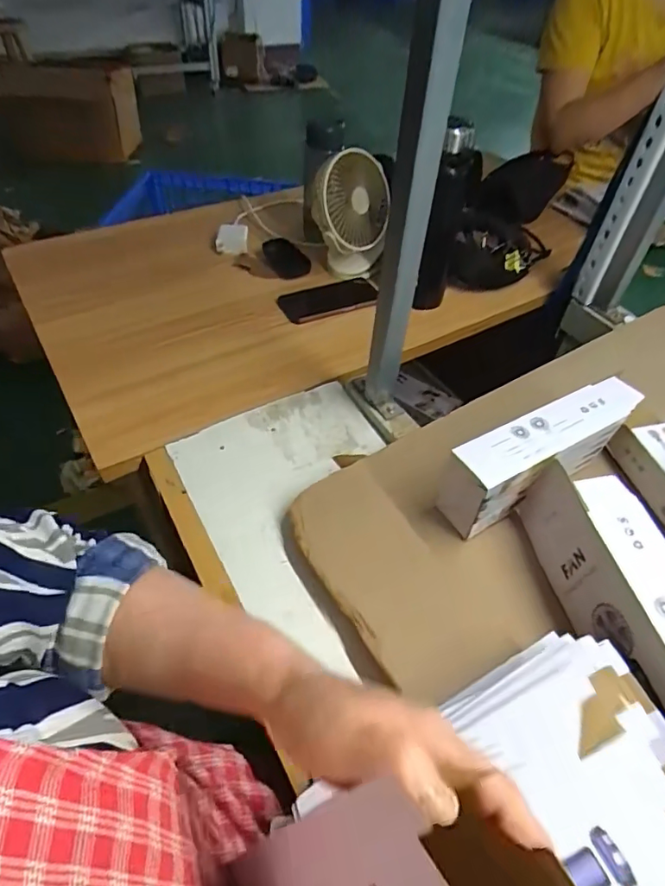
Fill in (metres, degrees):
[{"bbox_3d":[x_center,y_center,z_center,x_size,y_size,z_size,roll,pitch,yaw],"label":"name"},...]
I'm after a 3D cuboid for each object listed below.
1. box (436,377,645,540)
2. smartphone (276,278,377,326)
[{"bbox_3d":[0.207,0.018,0.540,0.211,0.116,0.064,-24,57,-21],"label":"box"},{"bbox_3d":[-0.004,-0.229,0.830,0.161,0.008,0.079,-16,55,-16],"label":"smartphone"}]

